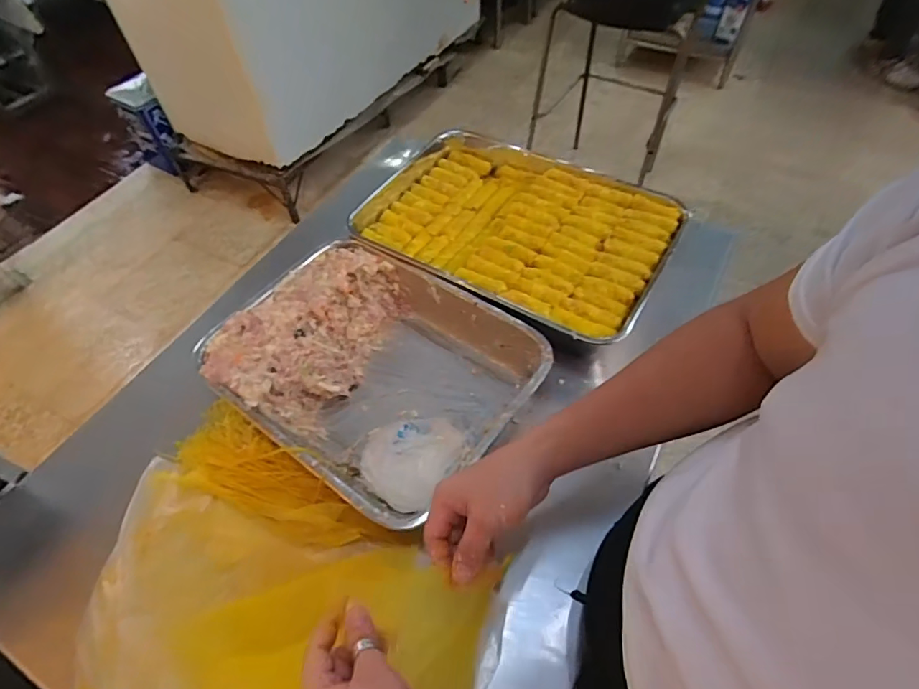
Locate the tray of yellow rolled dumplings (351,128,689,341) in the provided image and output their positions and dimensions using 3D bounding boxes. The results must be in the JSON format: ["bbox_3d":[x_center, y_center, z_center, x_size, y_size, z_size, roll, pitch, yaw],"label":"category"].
[{"bbox_3d":[0.072,-0.209,0.846,0.528,0.059,0.354,28,60,20],"label":"tray of yellow rolled dumplings"}]

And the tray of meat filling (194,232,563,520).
[{"bbox_3d":[-0.117,0.031,0.698,0.399,0.080,0.309,31,61,22],"label":"tray of meat filling"}]

